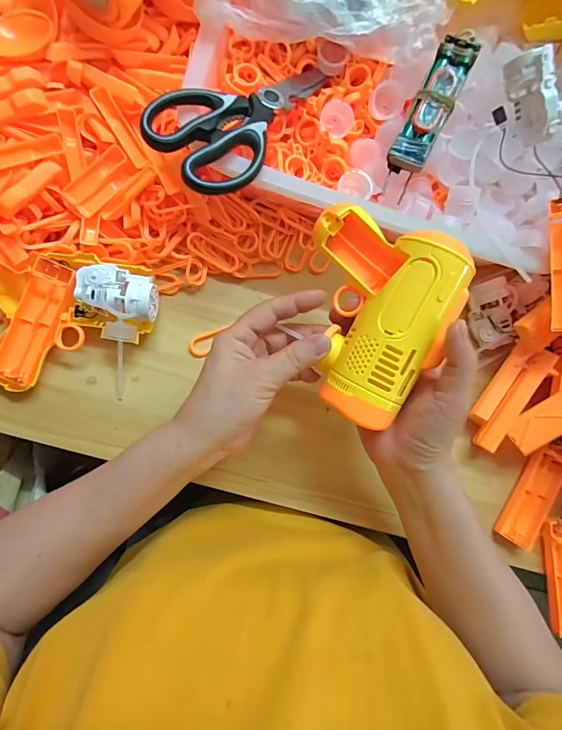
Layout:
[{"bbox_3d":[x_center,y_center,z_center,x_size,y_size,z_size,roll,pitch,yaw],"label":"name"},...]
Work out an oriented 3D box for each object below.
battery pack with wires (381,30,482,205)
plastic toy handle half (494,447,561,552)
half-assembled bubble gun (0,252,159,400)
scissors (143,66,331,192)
[{"bbox_3d":[0.125,-0.216,0.322,0.034,0.023,0.138,25,95,-2],"label":"battery pack with wires"},{"bbox_3d":[0.251,0.129,0.372,0.038,0.022,0.099,27,81,-2],"label":"plastic toy handle half"},{"bbox_3d":[-0.186,-0.035,0.337,0.131,0.045,0.122,12,81,-4],"label":"half-assembled bubble gun"},{"bbox_3d":[-0.022,-0.206,0.306,0.083,0.019,0.179,43,66,1],"label":"scissors"}]

